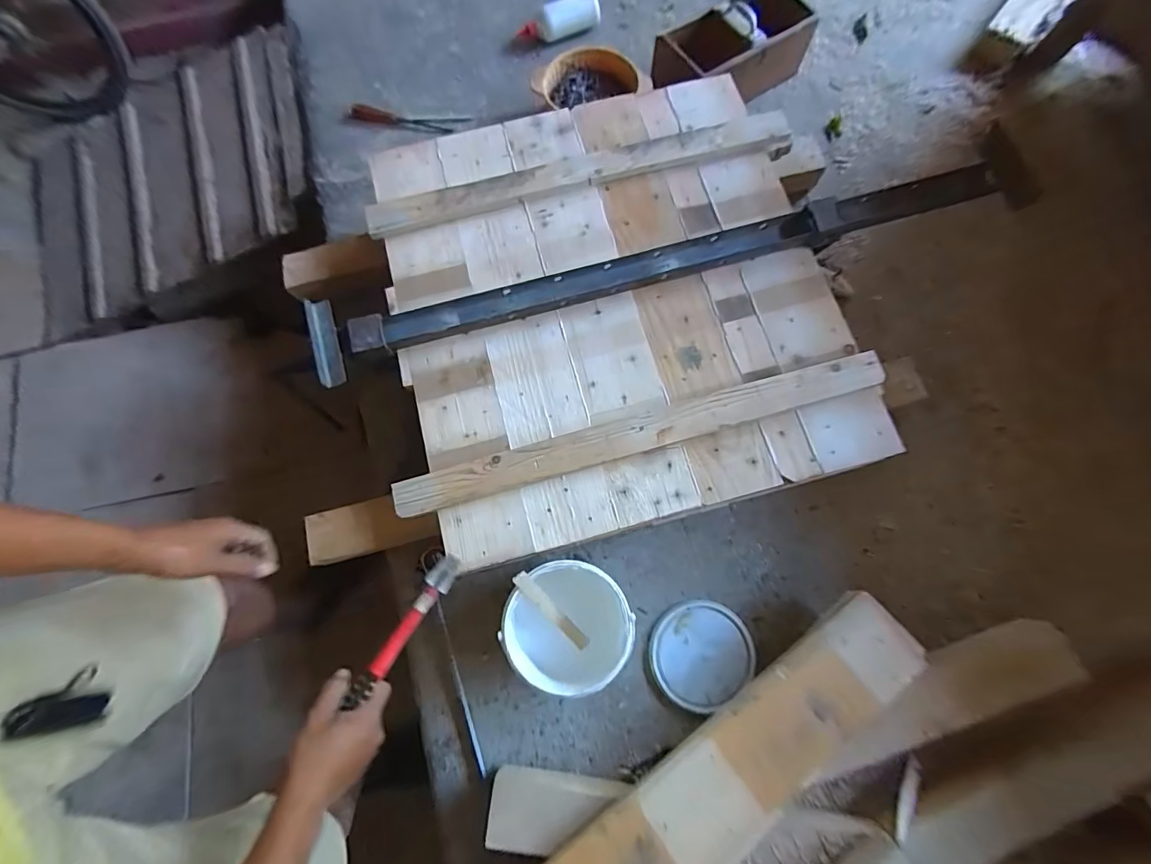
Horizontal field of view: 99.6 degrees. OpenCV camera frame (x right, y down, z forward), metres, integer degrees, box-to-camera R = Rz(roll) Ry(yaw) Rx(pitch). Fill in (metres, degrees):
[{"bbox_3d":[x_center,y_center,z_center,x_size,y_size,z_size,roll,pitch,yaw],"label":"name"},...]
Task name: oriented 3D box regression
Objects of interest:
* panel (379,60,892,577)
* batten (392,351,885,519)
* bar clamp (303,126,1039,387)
[{"bbox_3d":[0.061,-0.245,0.839,0.706,0.030,0.783,-14,74,-4],"label":"panel"},{"bbox_3d":[0.108,0.001,0.758,0.767,0.023,0.057,-15,74,-5],"label":"batten"},{"bbox_3d":[0.162,-0.289,0.819,1.227,0.065,0.143,-15,74,-4],"label":"bar clamp"}]

